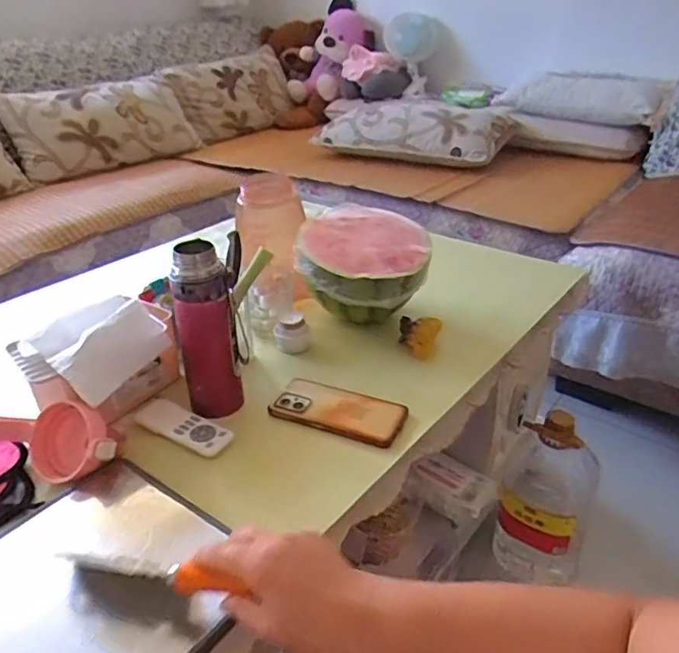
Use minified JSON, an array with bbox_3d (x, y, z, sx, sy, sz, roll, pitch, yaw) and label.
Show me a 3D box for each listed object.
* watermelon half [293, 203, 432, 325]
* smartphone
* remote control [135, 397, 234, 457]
[{"bbox_3d":[0.036,-0.094,0.871,0.191,0.123,0.172,2,30,5],"label":"watermelon half"},{"bbox_3d":[-0.001,0.103,0.708,0.163,0.015,0.080,13,33,23],"label":"smartphone"},{"bbox_3d":[-0.191,0.116,0.687,0.143,0.022,0.050,16,34,27],"label":"remote control"}]

